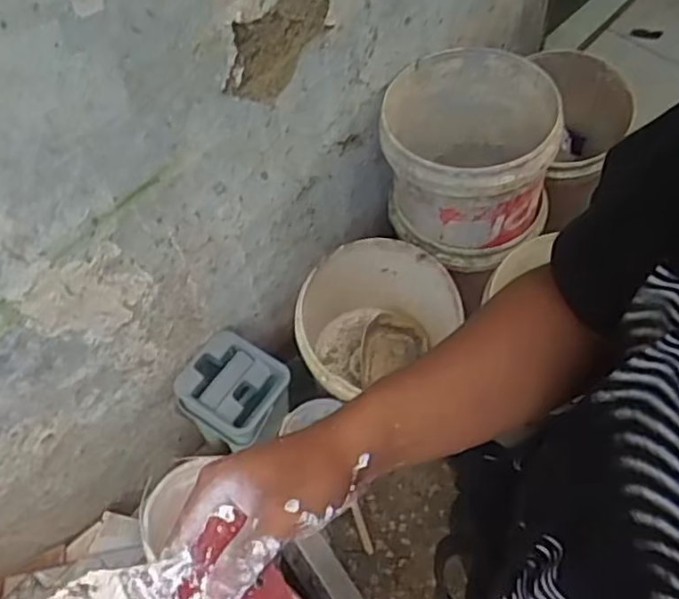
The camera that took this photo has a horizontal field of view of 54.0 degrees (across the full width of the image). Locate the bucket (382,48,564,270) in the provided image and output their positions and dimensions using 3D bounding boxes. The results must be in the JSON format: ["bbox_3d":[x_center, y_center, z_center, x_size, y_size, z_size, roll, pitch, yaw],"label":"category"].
[{"bbox_3d":[0.244,-0.274,1.271,0.311,0.272,0.316,-1,61,3],"label":"bucket"}]

